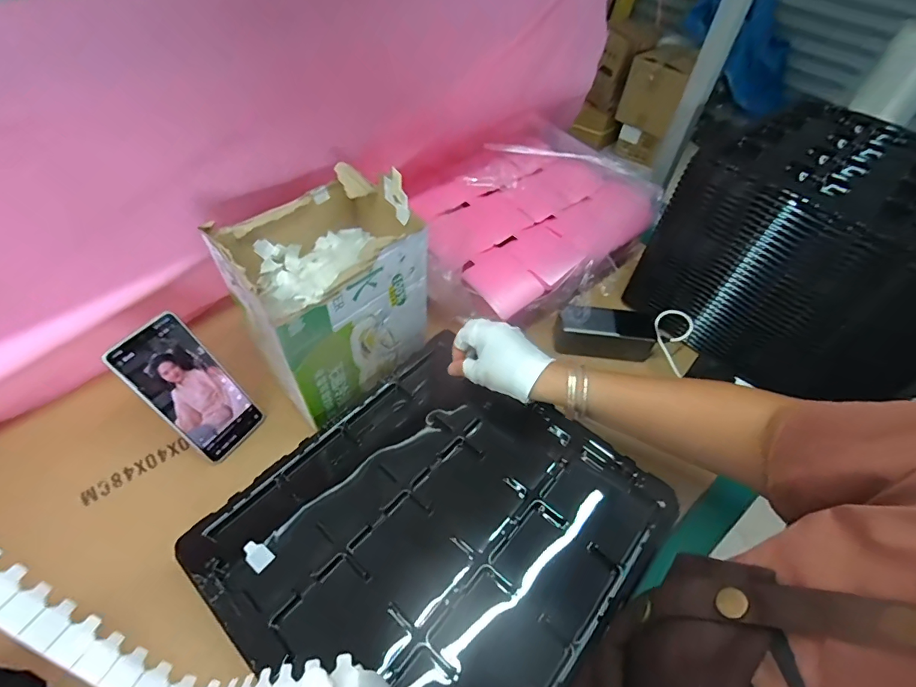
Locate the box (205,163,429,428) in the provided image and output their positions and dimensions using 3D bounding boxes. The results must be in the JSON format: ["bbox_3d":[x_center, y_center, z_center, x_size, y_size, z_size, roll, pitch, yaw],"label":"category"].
[{"bbox_3d":[-0.147,-0.059,0.521,0.190,0.190,0.156,-36,62,-29],"label":"box"}]

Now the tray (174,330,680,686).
[{"bbox_3d":[-0.015,0.178,0.453,0.331,0.064,0.367,39,63,18],"label":"tray"}]

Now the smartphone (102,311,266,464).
[{"bbox_3d":[-0.292,0.052,0.500,0.006,0.165,0.079,3,43,42],"label":"smartphone"}]

